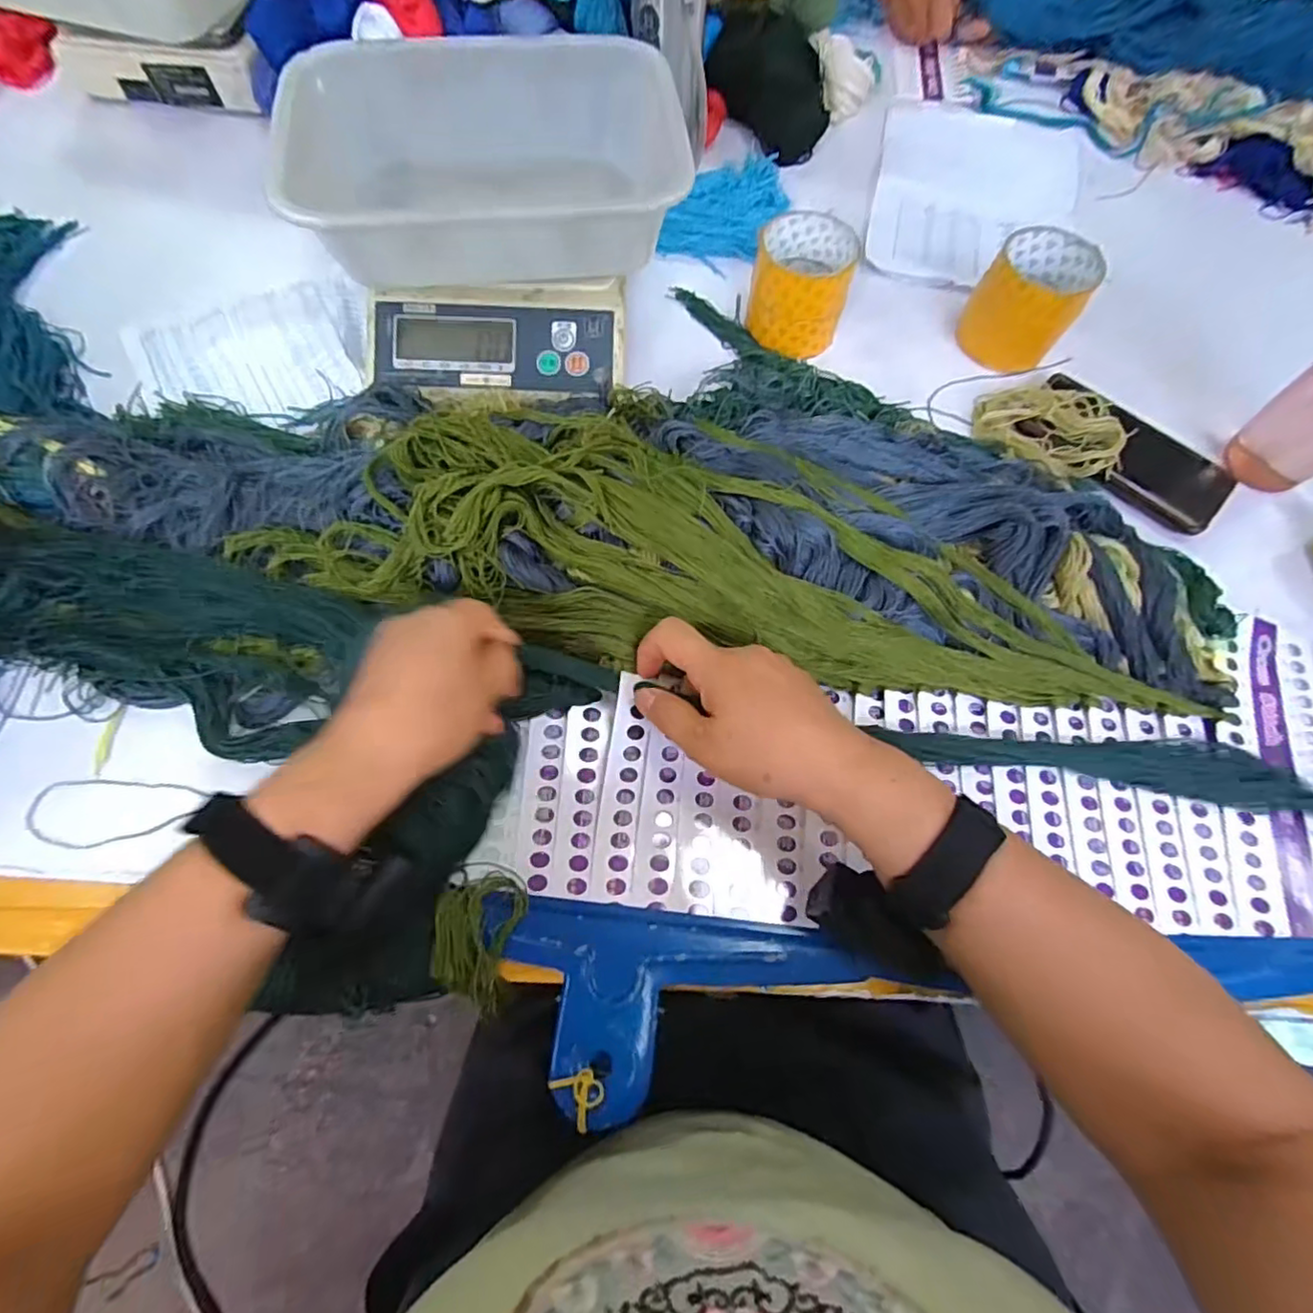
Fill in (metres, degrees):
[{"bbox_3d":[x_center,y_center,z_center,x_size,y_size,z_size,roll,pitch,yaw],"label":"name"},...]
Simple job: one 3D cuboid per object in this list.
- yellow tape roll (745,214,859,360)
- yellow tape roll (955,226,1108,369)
[{"bbox_3d":[0.125,-0.318,0.540,0.081,0.069,0.084,17,66,5],"label":"yellow tape roll"},{"bbox_3d":[0.324,-0.311,0.547,0.081,0.073,0.074,1,66,-2],"label":"yellow tape roll"}]

